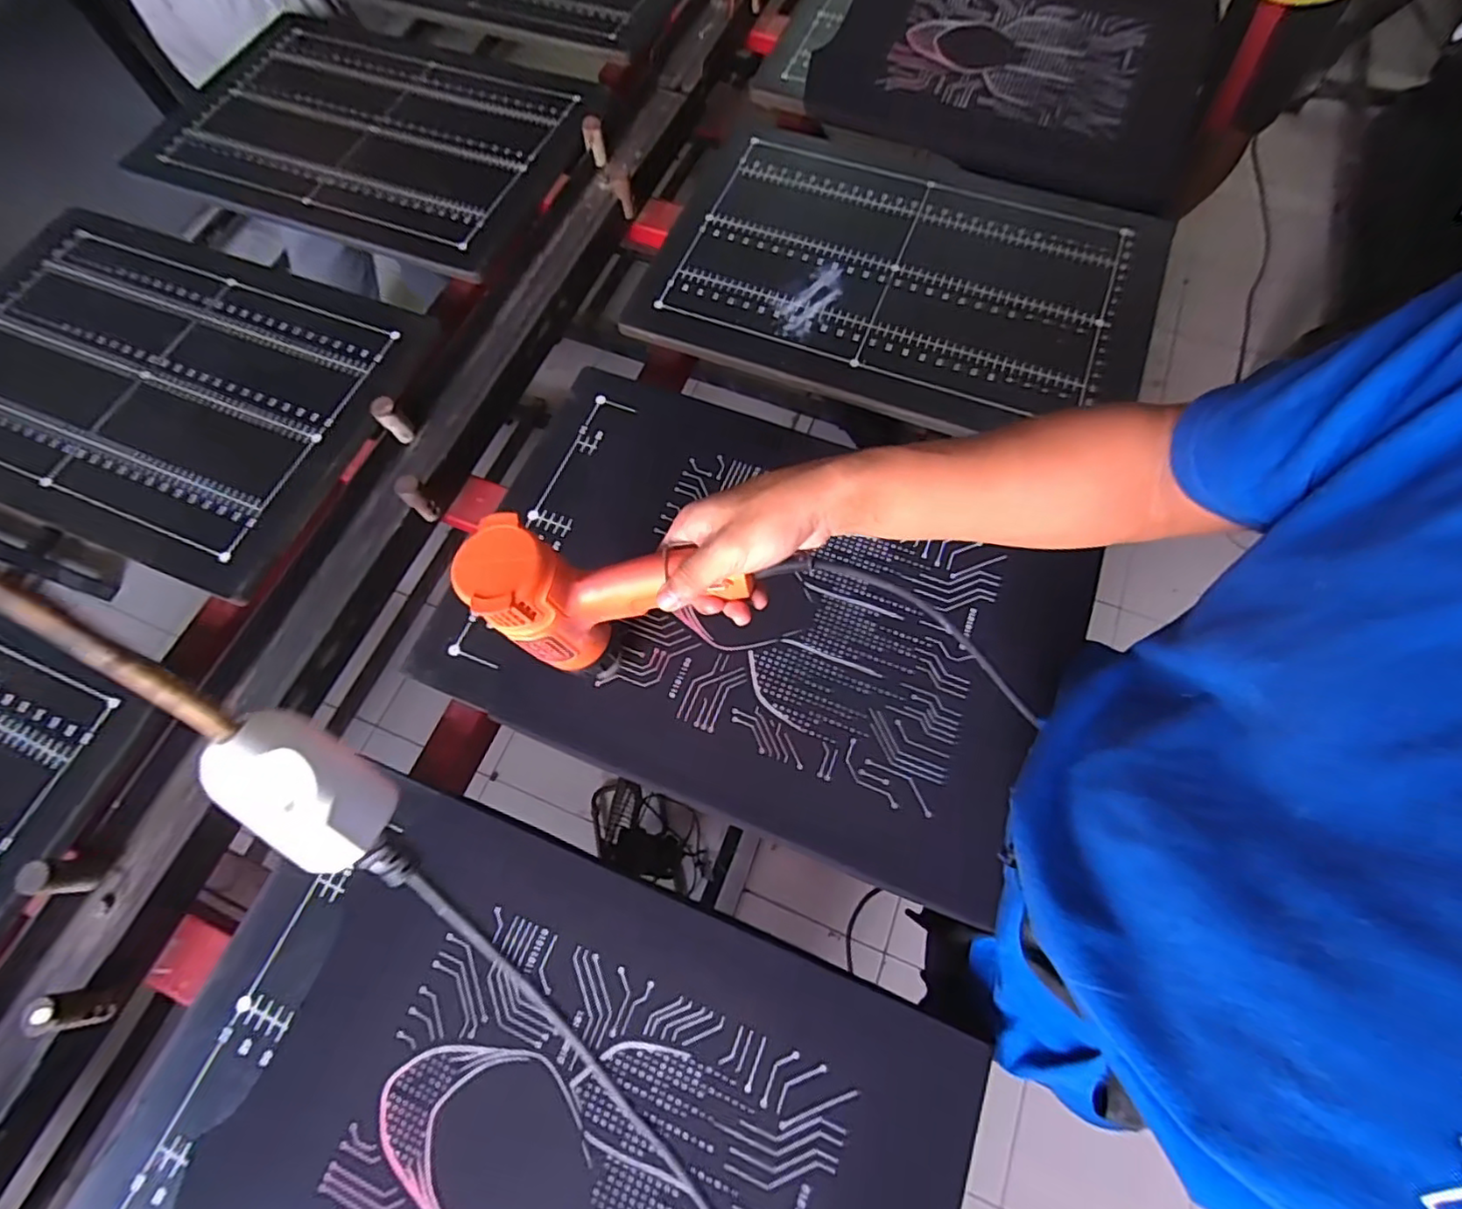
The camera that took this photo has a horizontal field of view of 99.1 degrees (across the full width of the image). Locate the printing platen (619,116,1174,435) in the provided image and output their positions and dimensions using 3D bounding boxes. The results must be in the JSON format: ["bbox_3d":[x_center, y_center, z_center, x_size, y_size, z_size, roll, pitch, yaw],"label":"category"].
[{"bbox_3d":[0.214,-0.426,0.786,0.597,0.027,0.429,19,70,10],"label":"printing platen"}]

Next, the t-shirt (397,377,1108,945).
[{"bbox_3d":[0.028,-0.003,0.628,0.581,0.041,0.397,20,70,10],"label":"t-shirt"}]

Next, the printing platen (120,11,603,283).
[{"bbox_3d":[-0.525,-0.700,0.919,0.608,0.023,0.412,21,70,11],"label":"printing platen"}]

